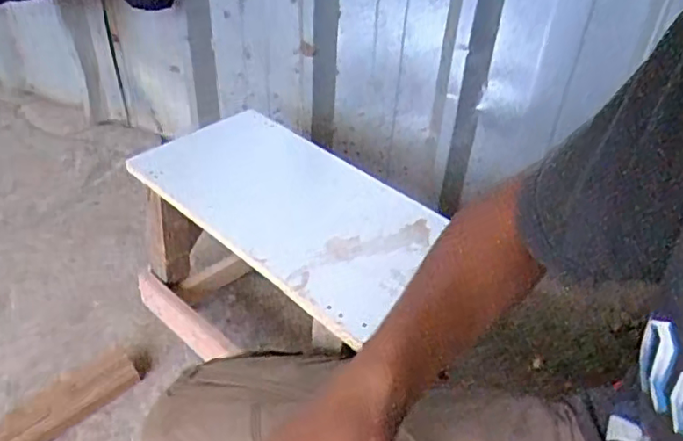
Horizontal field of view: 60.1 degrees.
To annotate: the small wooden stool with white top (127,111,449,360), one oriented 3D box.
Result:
[{"bbox_3d":[-0.079,0.044,0.817,0.411,0.207,0.281,24,45,23],"label":"small wooden stool with white top"}]

